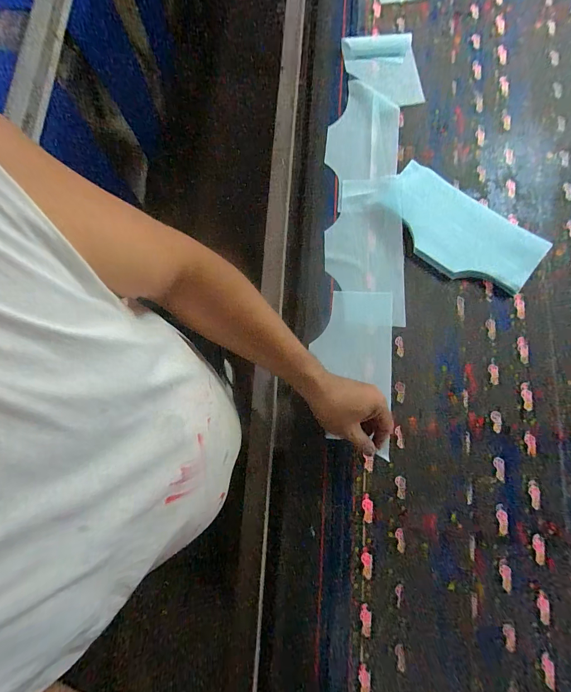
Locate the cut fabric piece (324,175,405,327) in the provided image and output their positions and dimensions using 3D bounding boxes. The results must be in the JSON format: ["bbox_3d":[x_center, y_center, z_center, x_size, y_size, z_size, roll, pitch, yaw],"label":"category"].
[{"bbox_3d":[0.141,-0.174,0.578,0.135,0.008,0.273,0,78,5],"label":"cut fabric piece"}]

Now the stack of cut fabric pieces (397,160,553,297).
[{"bbox_3d":[0.299,-0.201,0.564,0.275,0.020,0.145,41,80,9],"label":"stack of cut fabric pieces"}]

